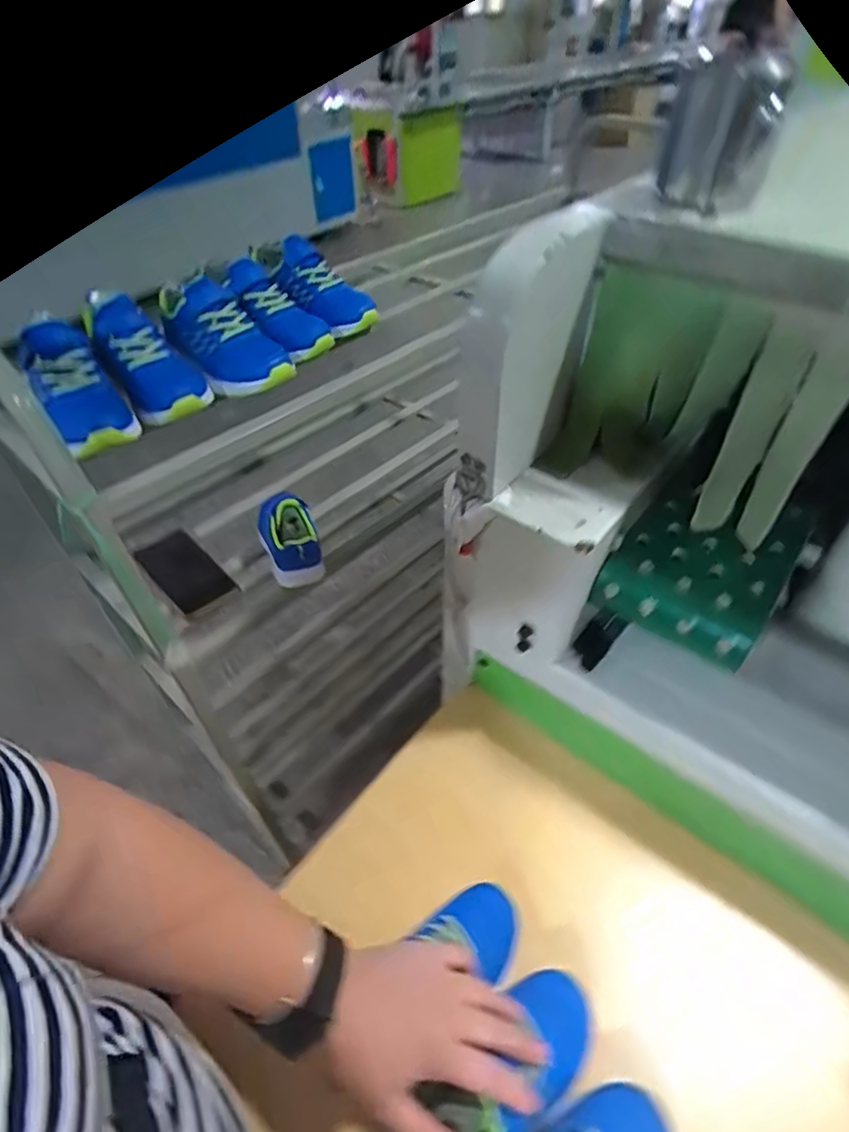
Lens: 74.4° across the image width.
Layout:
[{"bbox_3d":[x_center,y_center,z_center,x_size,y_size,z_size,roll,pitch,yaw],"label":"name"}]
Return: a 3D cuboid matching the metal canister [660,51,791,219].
[{"bbox_3d":[0.227,-0.330,0.436,0.081,0.087,0.062,16,49,17],"label":"metal canister"}]

